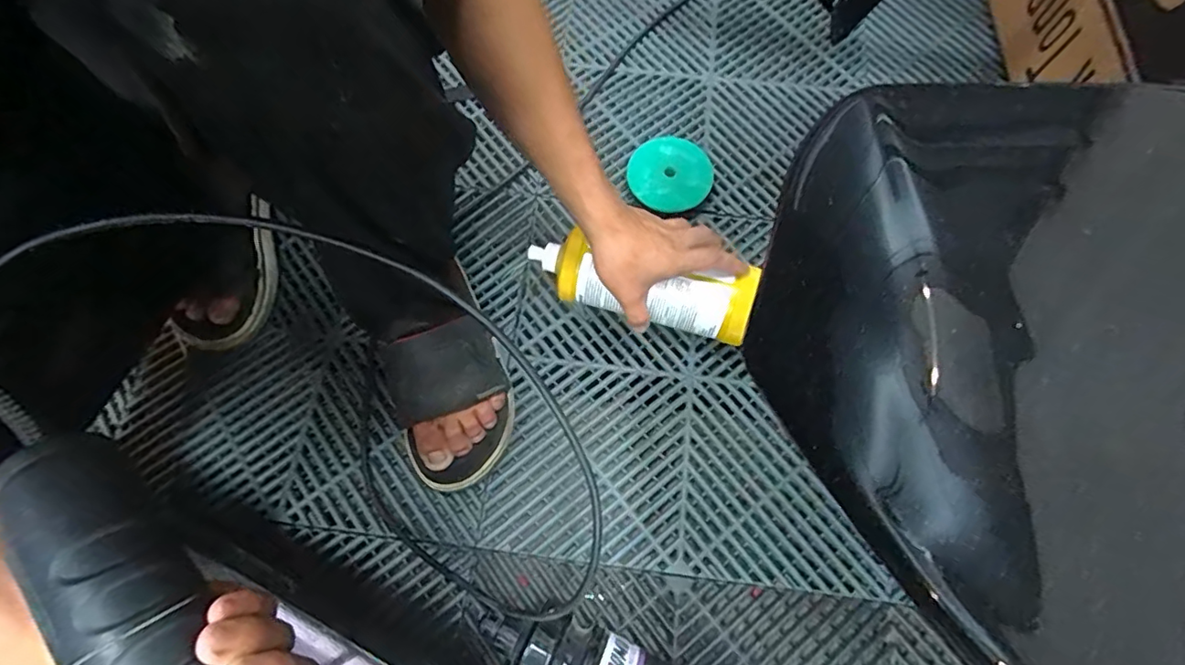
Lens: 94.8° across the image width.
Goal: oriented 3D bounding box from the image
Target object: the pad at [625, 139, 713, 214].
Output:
[{"bbox_3d":[0.094,-0.190,0.661,0.099,0.015,0.087,1,87,12],"label":"pad"}]

